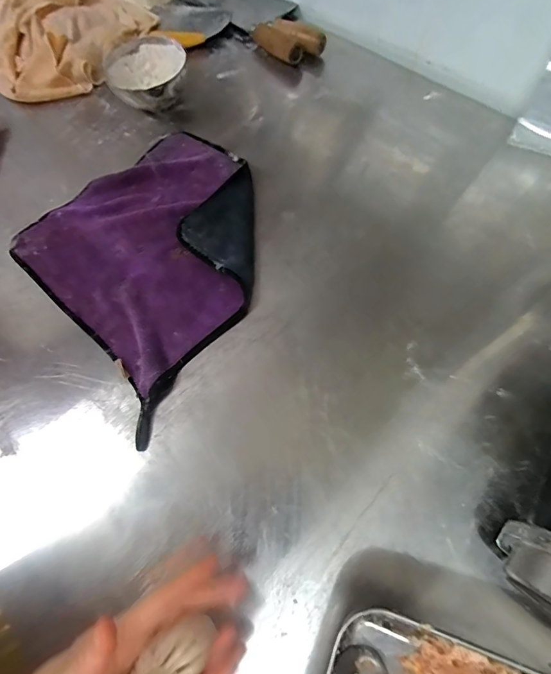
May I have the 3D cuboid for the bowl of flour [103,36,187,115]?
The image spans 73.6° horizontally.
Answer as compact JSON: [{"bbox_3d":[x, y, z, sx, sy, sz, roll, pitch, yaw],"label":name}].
[{"bbox_3d":[-0.180,-0.370,0.526,0.110,0.050,0.103,0,67,1],"label":"bowl of flour"}]

